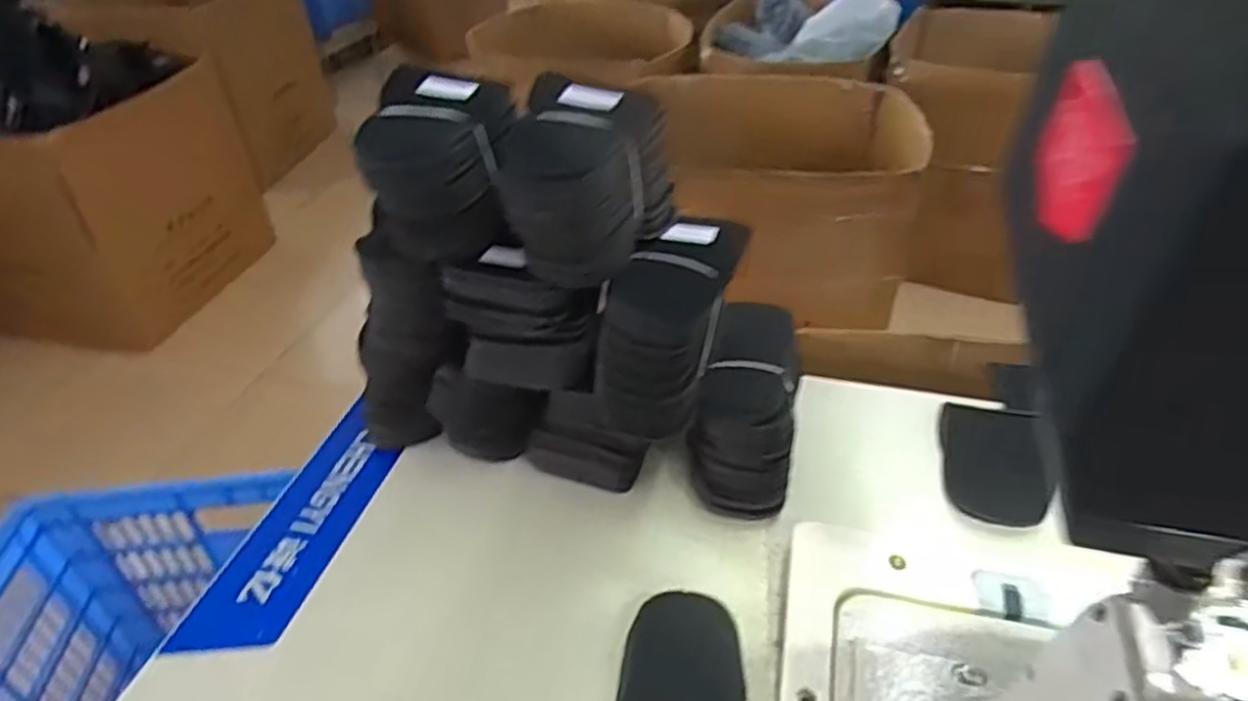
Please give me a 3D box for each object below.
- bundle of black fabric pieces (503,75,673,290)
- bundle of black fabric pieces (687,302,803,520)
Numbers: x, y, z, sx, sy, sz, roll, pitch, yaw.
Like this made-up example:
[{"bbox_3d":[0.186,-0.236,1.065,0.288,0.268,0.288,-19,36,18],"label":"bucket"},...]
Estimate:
[{"bbox_3d":[-0.027,-0.120,0.515,0.095,0.097,0.108,12,40,18],"label":"bundle of black fabric pieces"},{"bbox_3d":[0.104,0.053,0.593,0.083,0.105,0.129,9,39,15],"label":"bundle of black fabric pieces"}]

